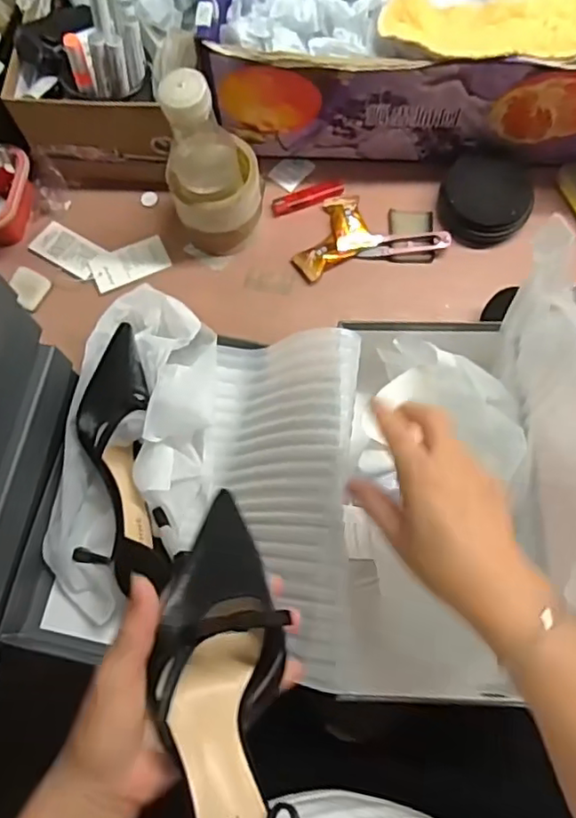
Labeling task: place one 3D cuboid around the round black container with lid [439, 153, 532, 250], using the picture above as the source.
[{"bbox_3d":[0.202,-0.212,0.619,0.091,0.032,0.088,-1,73,2],"label":"round black container with lid"}]

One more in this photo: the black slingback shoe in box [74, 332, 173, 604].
[{"bbox_3d":[-0.156,0.044,0.540,0.082,0.068,0.225,-8,87,0],"label":"black slingback shoe in box"}]

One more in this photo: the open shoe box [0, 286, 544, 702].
[{"bbox_3d":[-0.001,0.068,0.511,0.413,0.107,0.320,10,73,5],"label":"open shoe box"}]

